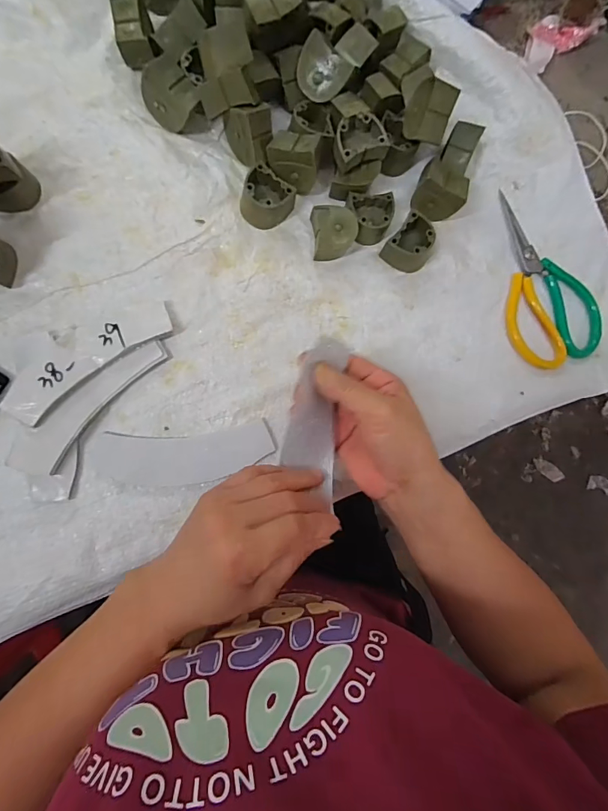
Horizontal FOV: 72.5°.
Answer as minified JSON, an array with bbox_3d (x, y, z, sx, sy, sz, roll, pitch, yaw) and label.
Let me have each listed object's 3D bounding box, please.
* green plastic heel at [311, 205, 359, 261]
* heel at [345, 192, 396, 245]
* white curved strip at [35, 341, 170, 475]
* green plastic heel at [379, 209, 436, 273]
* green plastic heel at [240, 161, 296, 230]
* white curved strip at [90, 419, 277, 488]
[{"bbox_3d":[0.029,-0.170,0.410,0.041,0.026,0.048,-8,87,-8],"label":"green plastic heel"},{"bbox_3d":[0.067,-0.185,0.413,0.046,0.021,0.045,-3,87,-8],"label":"heel"},{"bbox_3d":[-0.184,-0.006,0.367,0.035,0.005,0.144,45,77,-18],"label":"white curved strip"},{"bbox_3d":[0.109,-0.161,0.416,0.042,0.027,0.044,40,82,-4],"label":"green plastic heel"},{"bbox_3d":[-0.038,-0.199,0.400,0.046,0.028,0.042,39,82,-4],"label":"green plastic heel"},{"bbox_3d":[-0.109,0.047,0.381,0.157,0.004,0.049,-5,87,-8],"label":"white curved strip"}]

